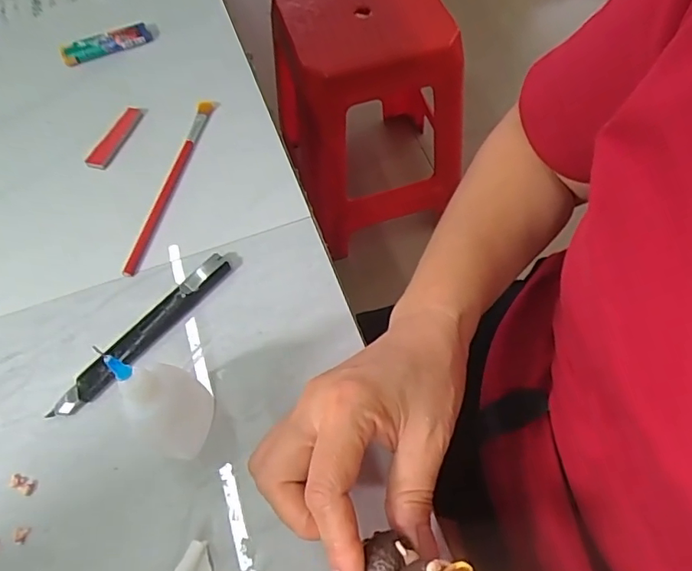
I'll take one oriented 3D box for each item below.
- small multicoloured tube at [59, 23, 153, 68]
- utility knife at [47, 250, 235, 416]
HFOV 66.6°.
[{"bbox_3d":[-0.219,-0.221,0.480,0.078,0.013,0.021,-28,63,-11],"label":"small multicoloured tube"},{"bbox_3d":[-0.127,0.031,0.336,0.017,0.009,0.135,36,69,20],"label":"utility knife"}]

